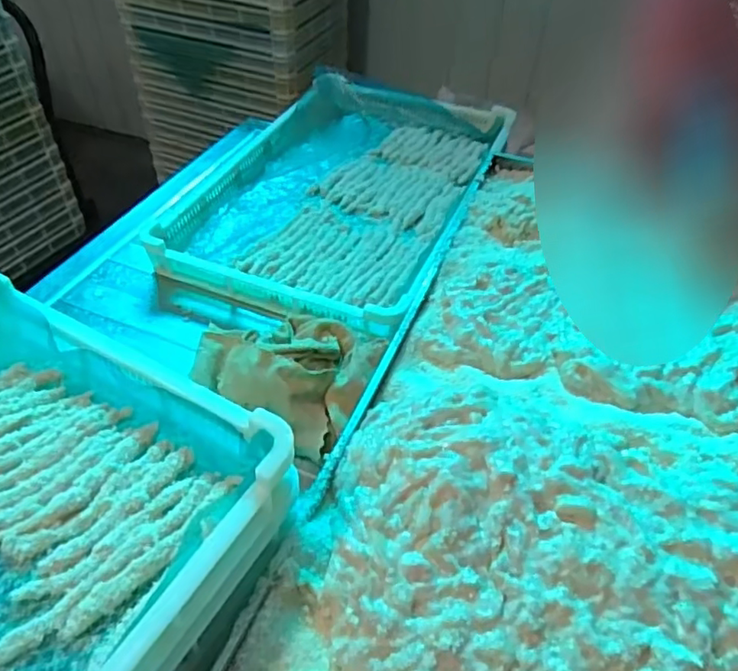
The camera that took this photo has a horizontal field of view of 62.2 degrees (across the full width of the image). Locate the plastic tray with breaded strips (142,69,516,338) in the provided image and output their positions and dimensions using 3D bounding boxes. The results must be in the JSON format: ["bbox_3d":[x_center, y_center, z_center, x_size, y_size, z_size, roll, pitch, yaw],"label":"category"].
[{"bbox_3d":[-0.031,-0.266,0.986,0.421,0.089,0.639,17,48,15],"label":"plastic tray with breaded strips"}]

